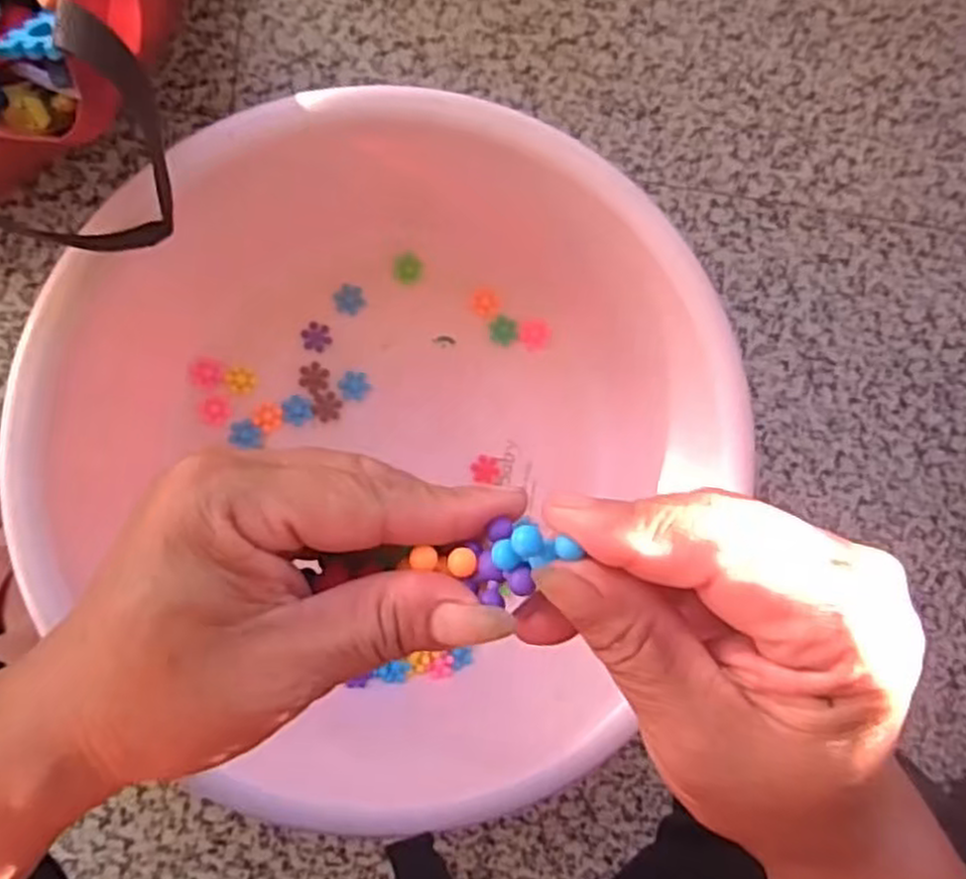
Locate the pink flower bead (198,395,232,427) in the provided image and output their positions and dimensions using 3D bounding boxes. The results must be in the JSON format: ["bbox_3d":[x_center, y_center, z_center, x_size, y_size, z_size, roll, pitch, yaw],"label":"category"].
[{"bbox_3d":[-0.225,-0.024,0.652,0.026,0.006,0.024,0,92,-8],"label":"pink flower bead"}]

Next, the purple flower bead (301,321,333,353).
[{"bbox_3d":[-0.142,-0.087,0.665,0.024,0.004,0.026,-14,94,-8],"label":"purple flower bead"}]

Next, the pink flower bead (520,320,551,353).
[{"bbox_3d":[0.046,-0.090,0.678,0.027,0.007,0.028,4,104,15],"label":"pink flower bead"}]

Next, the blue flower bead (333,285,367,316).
[{"bbox_3d":[-0.115,-0.120,0.672,0.024,0.007,0.027,42,86,-7],"label":"blue flower bead"}]

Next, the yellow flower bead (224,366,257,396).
[{"bbox_3d":[-0.203,-0.049,0.655,0.024,0.007,0.024,0,92,-8],"label":"yellow flower bead"}]

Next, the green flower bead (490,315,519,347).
[{"bbox_3d":[0.018,-0.096,0.685,0.023,0.012,0.025,0,92,-8],"label":"green flower bead"}]

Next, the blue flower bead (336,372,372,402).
[{"bbox_3d":[-0.111,-0.046,0.673,0.026,0.007,0.026,0,92,-8],"label":"blue flower bead"}]

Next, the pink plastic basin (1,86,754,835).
[{"bbox_3d":[-0.084,0.000,0.595,0.427,0.174,0.472,38,86,-8],"label":"pink plastic basin"}]

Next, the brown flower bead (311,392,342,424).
[{"bbox_3d":[-0.134,-0.027,0.668,0.024,0.004,0.027,13,90,-8],"label":"brown flower bead"}]

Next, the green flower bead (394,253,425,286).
[{"bbox_3d":[-0.064,-0.147,0.671,0.024,0.004,0.026,6,106,-9],"label":"green flower bead"}]

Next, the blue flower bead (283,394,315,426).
[{"bbox_3d":[-0.159,-0.025,0.668,0.027,0.004,0.024,-39,97,-5],"label":"blue flower bead"}]

